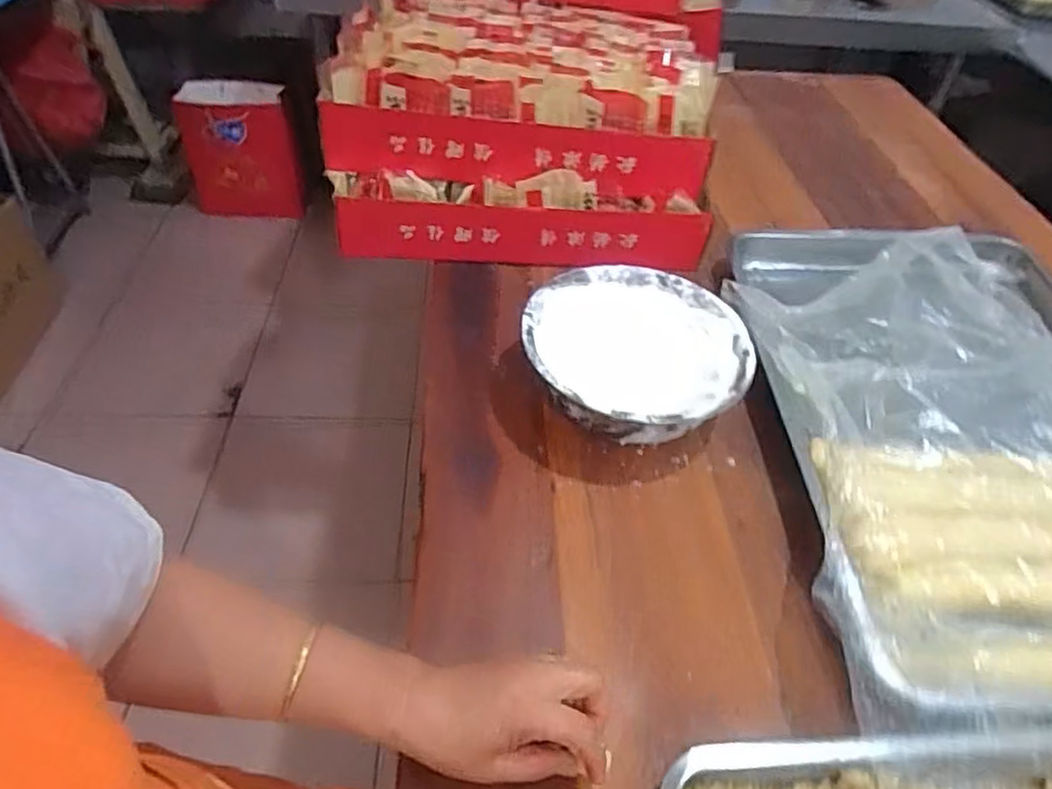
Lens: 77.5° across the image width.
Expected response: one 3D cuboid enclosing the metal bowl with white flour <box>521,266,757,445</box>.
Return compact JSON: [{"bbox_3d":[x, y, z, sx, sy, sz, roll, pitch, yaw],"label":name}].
[{"bbox_3d":[0.111,-0.035,0.685,0.226,0.083,0.213,8,47,6],"label":"metal bowl with white flour"}]

